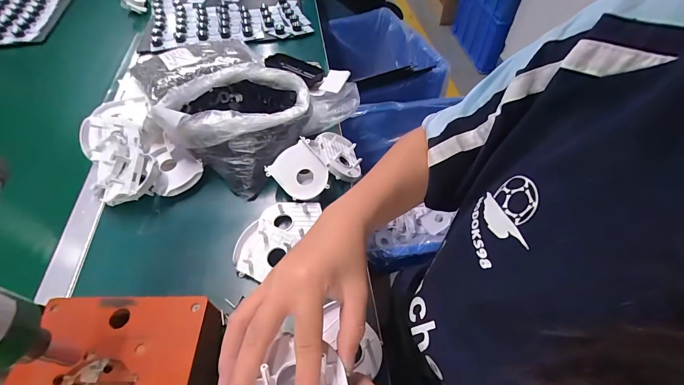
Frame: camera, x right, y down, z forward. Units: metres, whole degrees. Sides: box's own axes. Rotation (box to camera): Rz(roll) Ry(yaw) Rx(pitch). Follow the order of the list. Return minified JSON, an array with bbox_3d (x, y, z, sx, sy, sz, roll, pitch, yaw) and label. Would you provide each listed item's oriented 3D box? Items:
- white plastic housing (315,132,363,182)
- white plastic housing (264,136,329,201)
[{"bbox_3d":[-0.006,-0.051,0.486,0.065,0.038,0.083,15,44,-32],"label":"white plastic housing"},{"bbox_3d":[-0.058,-0.026,0.451,0.069,0.030,0.081,-38,75,-9],"label":"white plastic housing"}]

